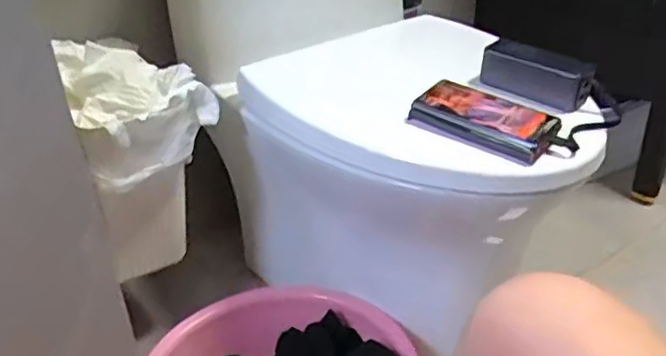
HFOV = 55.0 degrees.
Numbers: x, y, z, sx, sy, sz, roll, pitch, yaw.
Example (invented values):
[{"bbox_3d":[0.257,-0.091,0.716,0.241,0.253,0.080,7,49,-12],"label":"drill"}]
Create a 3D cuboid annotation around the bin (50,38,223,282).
[{"bbox_3d":[-0.266,-0.035,0.926,0.178,0.312,0.177,-17,33,-22],"label":"bin"}]

